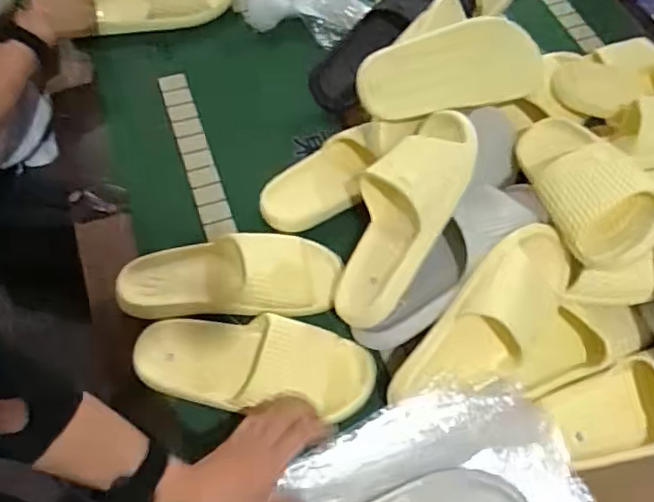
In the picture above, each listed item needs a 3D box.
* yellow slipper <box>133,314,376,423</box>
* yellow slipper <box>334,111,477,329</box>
[{"bbox_3d":[-0.081,0.120,0.660,0.264,0.057,0.105,10,61,2],"label":"yellow slipper"},{"bbox_3d":[0.080,-0.042,0.673,0.104,0.072,0.264,26,88,11],"label":"yellow slipper"}]

